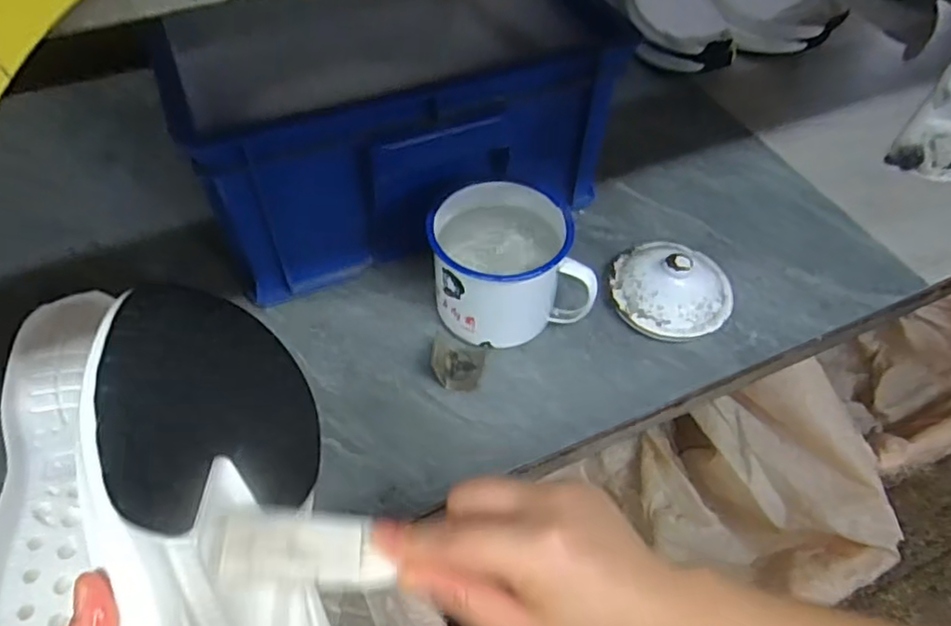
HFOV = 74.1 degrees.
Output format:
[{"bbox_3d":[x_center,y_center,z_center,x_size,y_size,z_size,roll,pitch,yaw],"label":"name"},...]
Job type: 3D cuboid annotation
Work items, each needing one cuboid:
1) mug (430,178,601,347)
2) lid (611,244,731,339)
[{"bbox_3d":[0.026,-0.030,0.498,0.116,0.095,0.090,-10,54,-9],"label":"mug"},{"bbox_3d":[0.167,-0.024,0.529,0.098,0.047,0.093,1,53,-1],"label":"lid"}]

